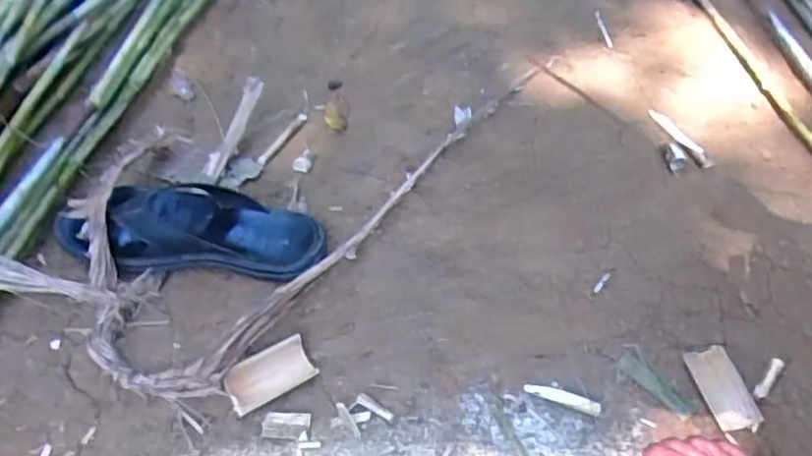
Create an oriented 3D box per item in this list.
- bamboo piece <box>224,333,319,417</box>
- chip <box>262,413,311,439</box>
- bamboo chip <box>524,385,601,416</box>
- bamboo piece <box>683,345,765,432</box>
[{"bbox_3d":[-0.126,0.135,0.614,0.082,0.025,0.037,-29,55,-29],"label":"bamboo piece"},{"bbox_3d":[-0.107,0.175,0.591,0.042,0.009,0.023,2,46,-3],"label":"chip"},{"bbox_3d":[0.148,0.160,0.625,0.070,0.007,0.015,18,47,12],"label":"bamboo chip"},{"bbox_3d":[0.308,0.155,0.642,0.047,0.011,0.085,-7,47,-12],"label":"bamboo piece"}]

